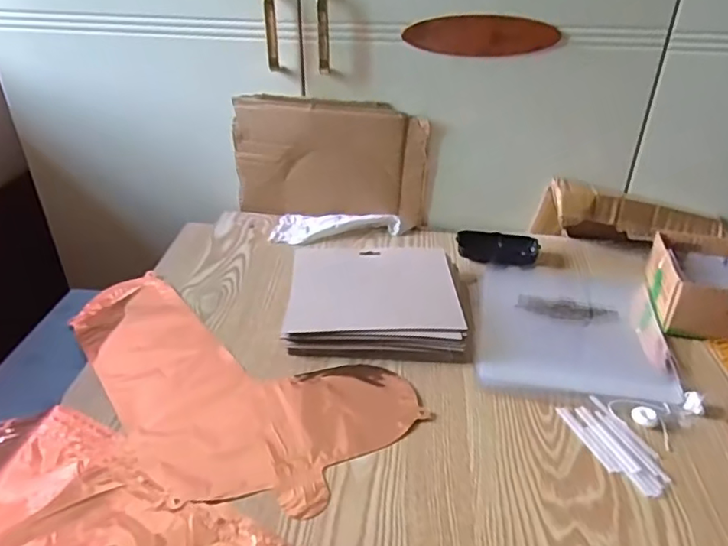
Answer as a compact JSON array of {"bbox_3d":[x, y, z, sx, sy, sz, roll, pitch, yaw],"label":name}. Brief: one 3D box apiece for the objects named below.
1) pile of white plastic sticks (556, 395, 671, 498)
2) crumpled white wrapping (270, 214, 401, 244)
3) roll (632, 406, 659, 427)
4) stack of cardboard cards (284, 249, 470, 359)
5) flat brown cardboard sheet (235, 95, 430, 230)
[{"bbox_3d":[0.230,0.155,0.525,0.052,0.007,0.104,-13,35,-21],"label":"pile of white plastic sticks"},{"bbox_3d":[-0.040,-0.068,0.837,0.180,0.024,0.065,3,33,3],"label":"crumpled white wrapping"},{"bbox_3d":[0.266,0.136,0.546,0.020,0.012,0.018,7,33,9],"label":"roll"},{"bbox_3d":[0.013,0.032,0.677,0.202,0.041,0.178,1,33,0],"label":"stack of cardboard cards"},{"bbox_3d":[-0.049,-0.157,0.834,0.276,0.182,0.023,5,33,6],"label":"flat brown cardboard sheet"}]

